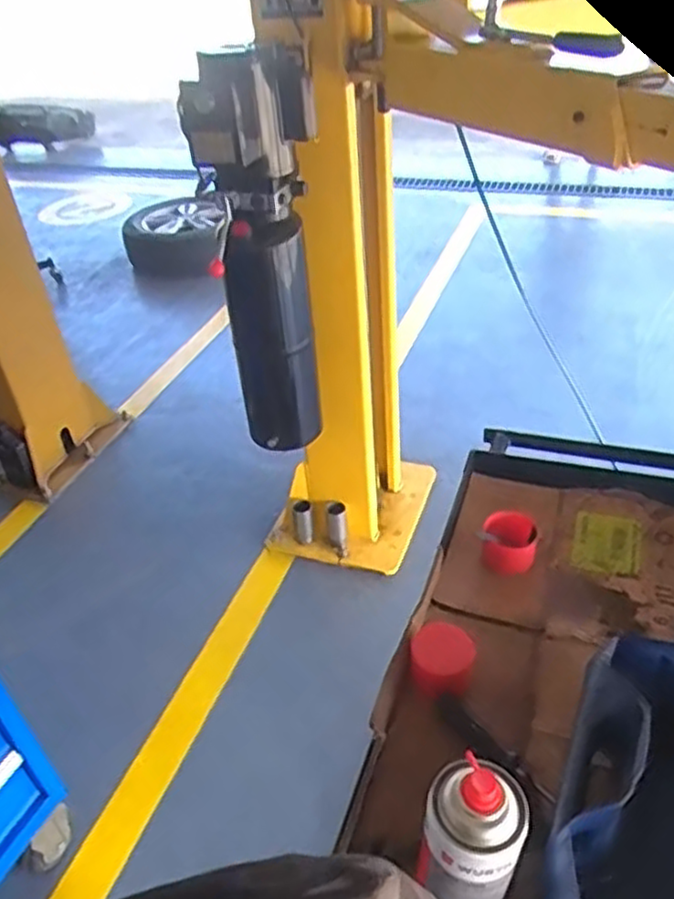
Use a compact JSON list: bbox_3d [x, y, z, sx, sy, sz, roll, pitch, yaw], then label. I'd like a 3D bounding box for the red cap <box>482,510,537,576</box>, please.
[{"bbox_3d":[0.211,0.116,0.877,0.065,0.047,0.069,5,39,13],"label":"red cap"}]

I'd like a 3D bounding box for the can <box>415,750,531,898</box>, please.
[{"bbox_3d":[0.094,0.304,0.510,0.063,0.218,0.062,-3,37,3],"label":"can"}]

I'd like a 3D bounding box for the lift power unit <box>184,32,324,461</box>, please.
[{"bbox_3d":[-0.136,-0.380,1.487,0.251,0.727,0.241,-10,38,-6],"label":"lift power unit"}]

